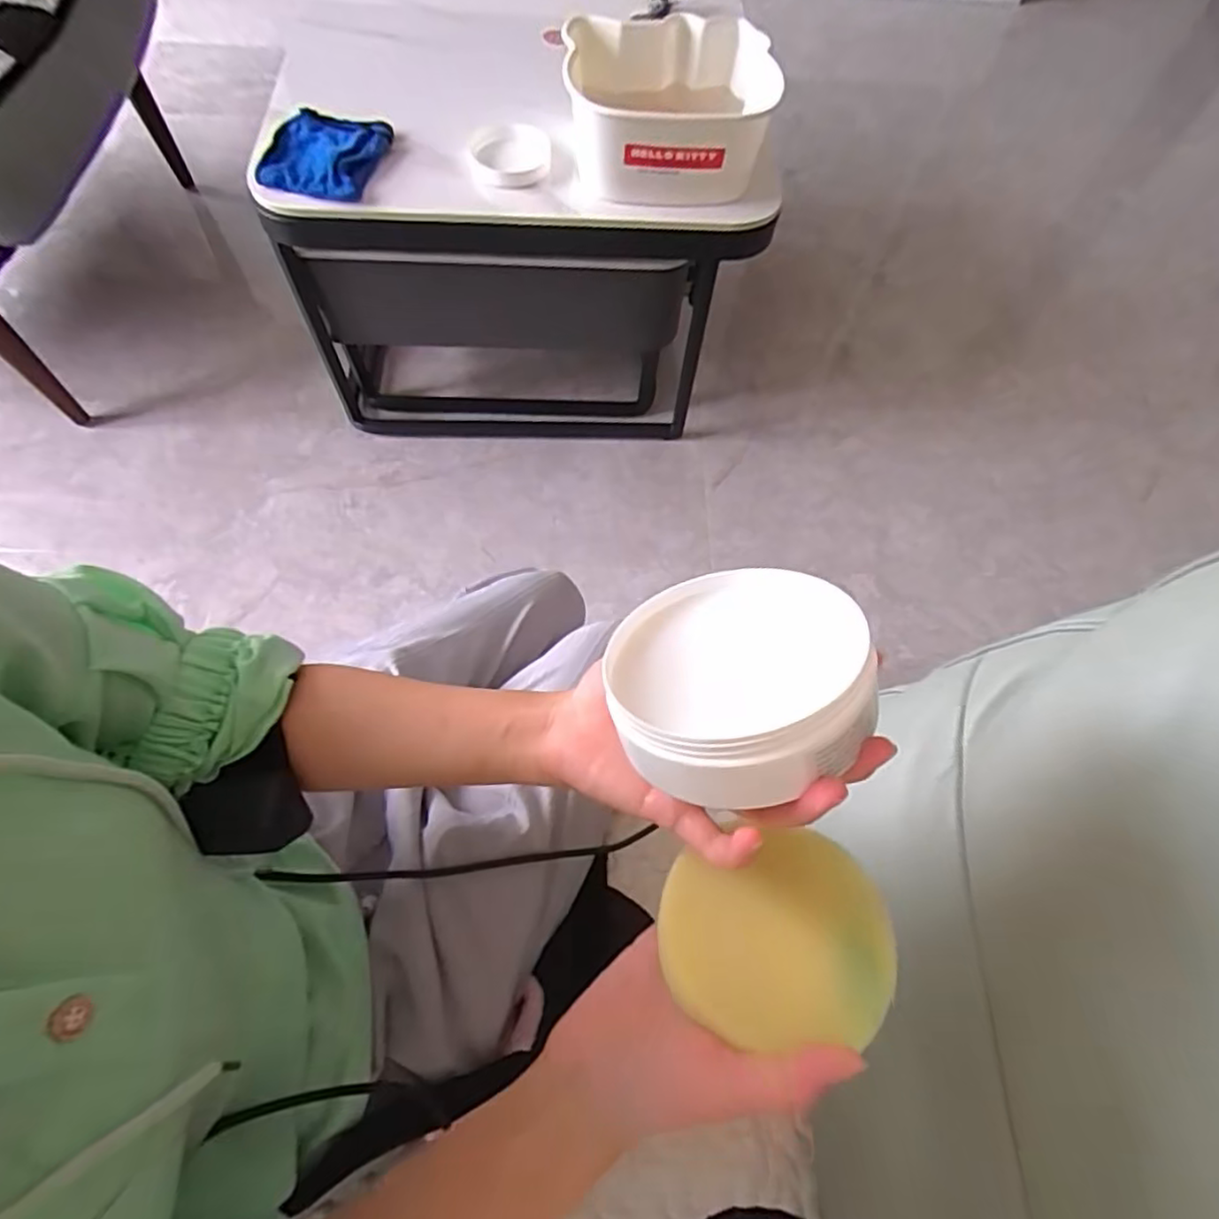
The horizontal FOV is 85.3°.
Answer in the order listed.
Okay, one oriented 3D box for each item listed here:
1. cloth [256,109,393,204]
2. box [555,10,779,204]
[{"bbox_3d":[-0.364,-0.577,0.838,0.130,0.045,0.153,14,65,4],"label":"cloth"},{"bbox_3d":[0.074,-0.655,0.849,0.242,0.103,0.233,5,65,-1],"label":"box"}]

